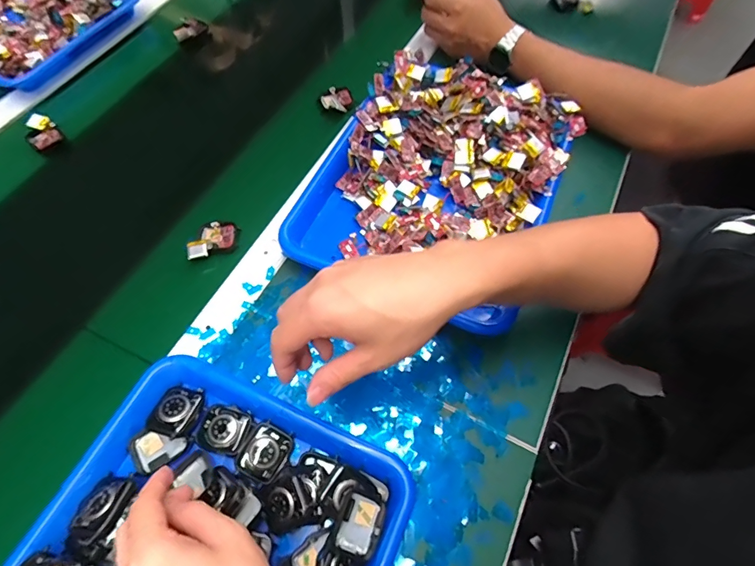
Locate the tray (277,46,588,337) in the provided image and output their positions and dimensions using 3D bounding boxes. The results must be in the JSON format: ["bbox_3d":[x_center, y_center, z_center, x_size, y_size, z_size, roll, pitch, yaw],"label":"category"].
[{"bbox_3d":[0.066,-0.124,0.473,0.252,0.060,0.326,23,64,11],"label":"tray"}]

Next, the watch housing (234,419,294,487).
[{"bbox_3d":[-0.094,0.140,0.349,0.038,0.008,0.043,27,65,13],"label":"watch housing"}]

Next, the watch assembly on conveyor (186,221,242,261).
[{"bbox_3d":[-0.181,-0.049,0.464,0.058,0.014,0.040,-30,66,-15],"label":"watch assembly on conveyor"}]

